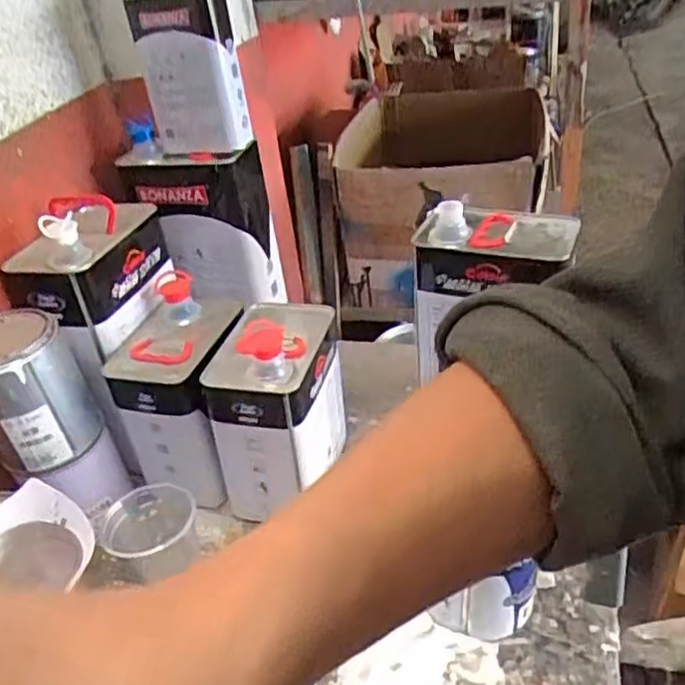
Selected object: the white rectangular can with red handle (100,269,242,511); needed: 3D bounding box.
[{"bbox_3d":[-0.183,0.051,0.804,0.119,0.192,0.167,2,35,12],"label":"white rectangular can with red handle"}]

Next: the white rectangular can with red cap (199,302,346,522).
[{"bbox_3d":[-0.069,0.061,0.760,0.110,0.206,0.169,3,35,14],"label":"white rectangular can with red cap"}]

